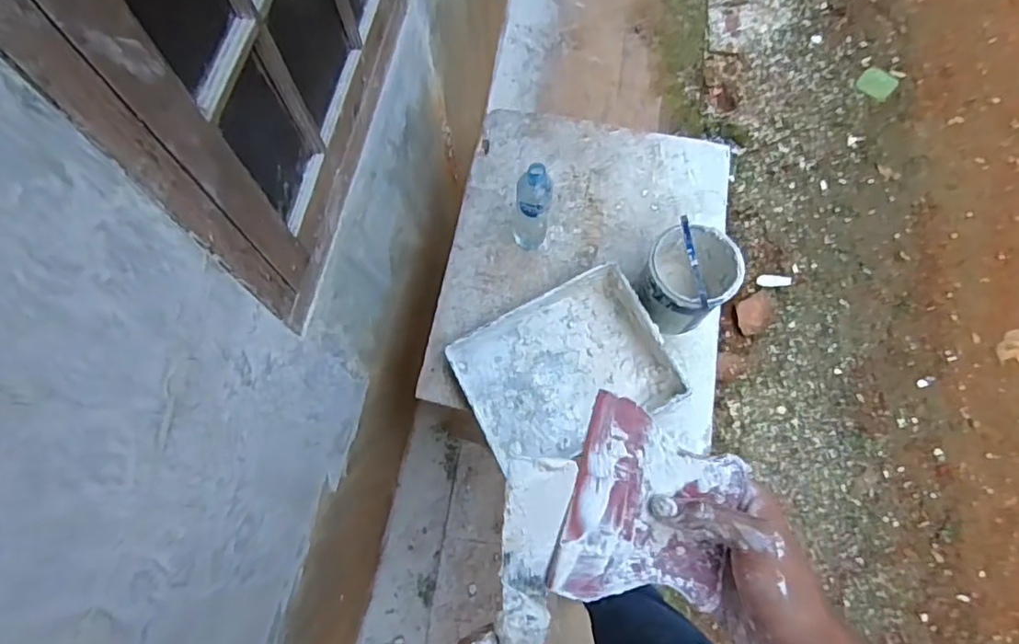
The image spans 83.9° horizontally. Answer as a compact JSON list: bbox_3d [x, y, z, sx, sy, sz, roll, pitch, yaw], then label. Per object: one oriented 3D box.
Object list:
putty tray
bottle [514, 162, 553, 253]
[{"bbox_3d":[0.100,0.084,1.018,0.359,0.056,0.278,-27,71,-10],"label":"putty tray"},{"bbox_3d":[0.042,-0.217,1.049,0.067,0.217,0.084,4,68,2],"label":"bottle"}]

